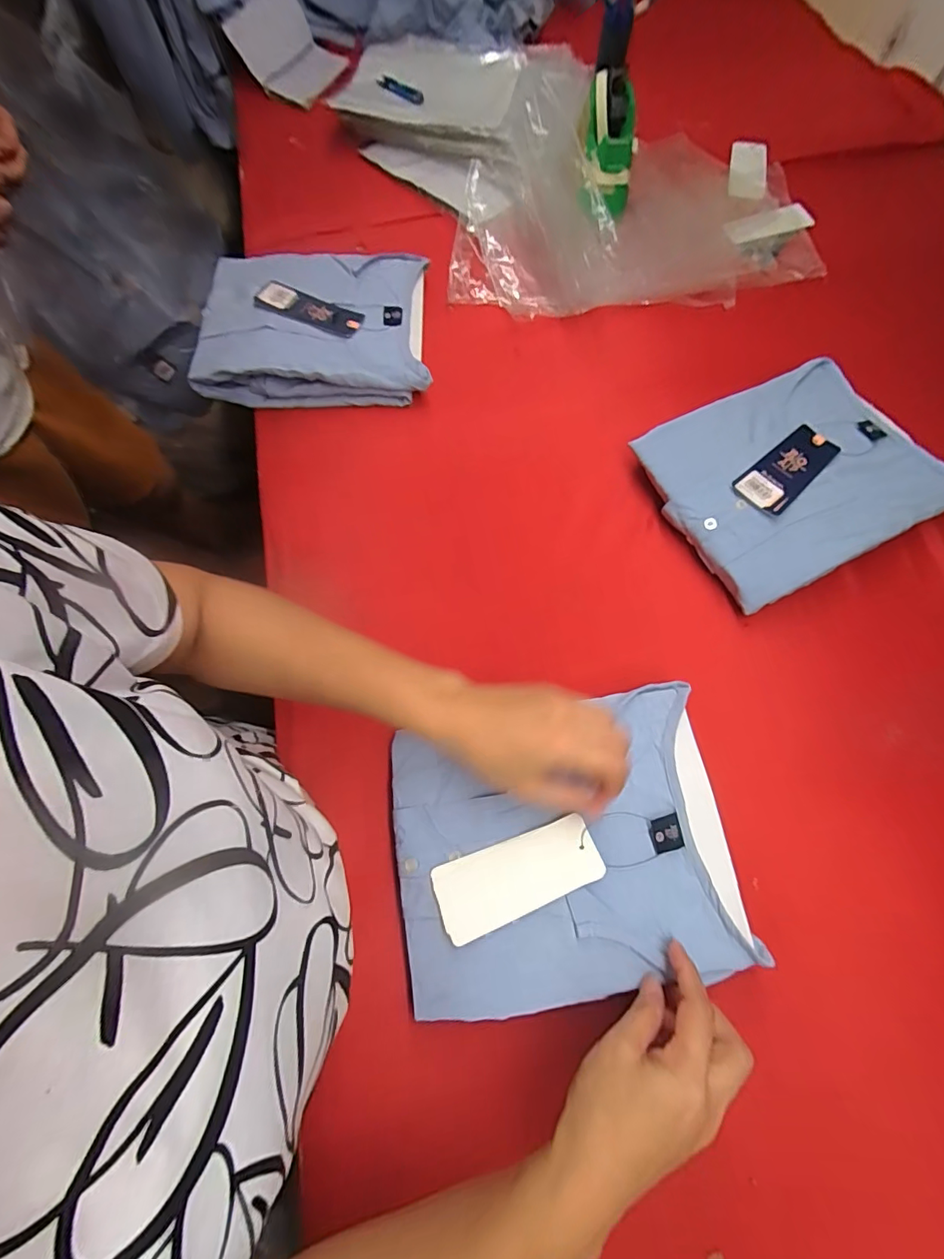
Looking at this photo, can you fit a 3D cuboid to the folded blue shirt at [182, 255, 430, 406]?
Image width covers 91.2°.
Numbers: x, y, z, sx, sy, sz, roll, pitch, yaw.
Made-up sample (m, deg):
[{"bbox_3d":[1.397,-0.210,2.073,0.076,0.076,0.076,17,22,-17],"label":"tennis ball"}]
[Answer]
[{"bbox_3d":[-0.186,-0.378,0.559,0.256,0.050,0.216,-3,70,1],"label":"folded blue shirt"}]

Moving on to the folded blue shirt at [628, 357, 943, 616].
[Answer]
[{"bbox_3d":[0.323,-0.158,0.477,0.259,0.045,0.210,-26,72,-7],"label":"folded blue shirt"}]

